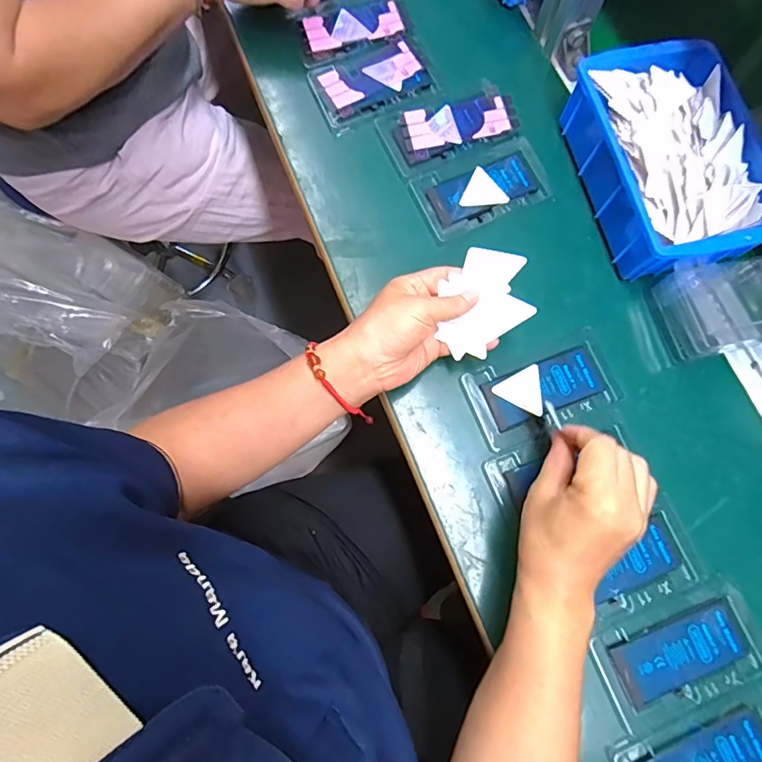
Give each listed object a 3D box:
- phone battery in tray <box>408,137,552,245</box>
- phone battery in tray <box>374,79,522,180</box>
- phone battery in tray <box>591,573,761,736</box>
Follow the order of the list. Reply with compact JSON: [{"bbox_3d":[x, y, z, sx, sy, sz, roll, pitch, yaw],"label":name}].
[{"bbox_3d":[0.097,-0.185,0.468,0.126,0.005,0.069,-25,78,-6],"label":"phone battery in tray"},{"bbox_3d":[0.069,-0.253,0.484,0.133,0.006,0.071,-22,78,-6],"label":"phone battery in tray"},{"bbox_3d":[0.231,0.208,0.376,0.127,0.004,0.075,-23,78,-6],"label":"phone battery in tray"}]

